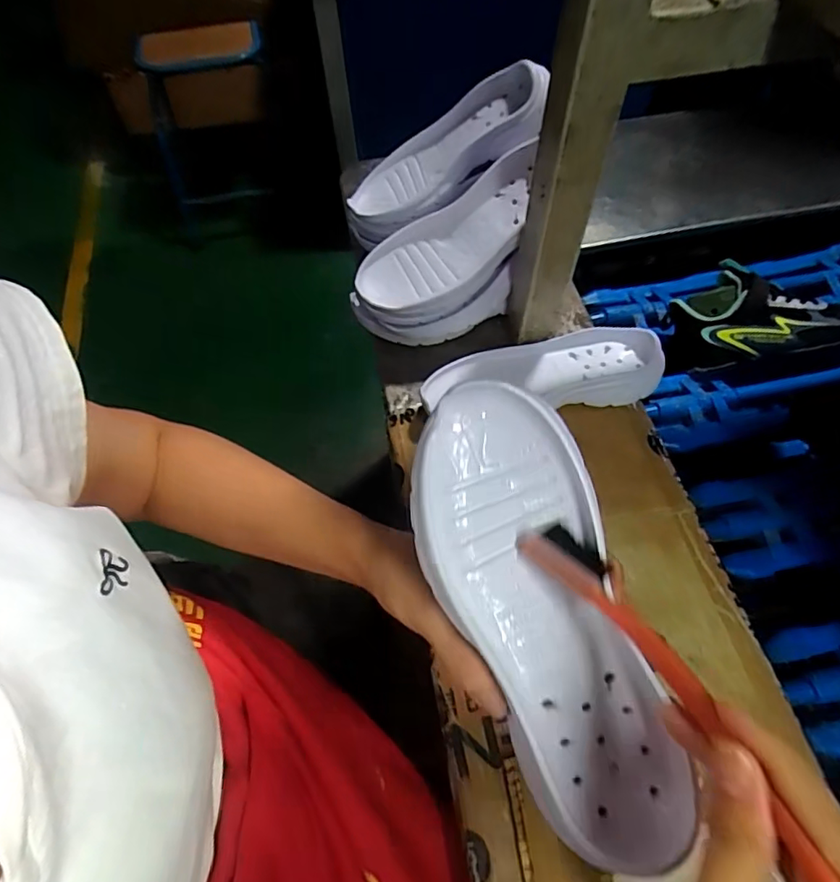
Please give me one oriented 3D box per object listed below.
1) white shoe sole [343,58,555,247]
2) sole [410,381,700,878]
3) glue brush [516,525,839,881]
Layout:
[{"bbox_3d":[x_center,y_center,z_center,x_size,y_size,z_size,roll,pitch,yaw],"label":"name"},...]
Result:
[{"bbox_3d":[0.024,-0.301,0.593,0.252,0.057,0.090,-24,55,29],"label":"white shoe sole"},{"bbox_3d":[0.061,0.086,0.261,0.083,0.028,0.227,-21,87,-10],"label":"sole"},{"bbox_3d":[0.092,0.091,0.212,0.028,0.011,0.165,-21,39,-10],"label":"glue brush"}]

